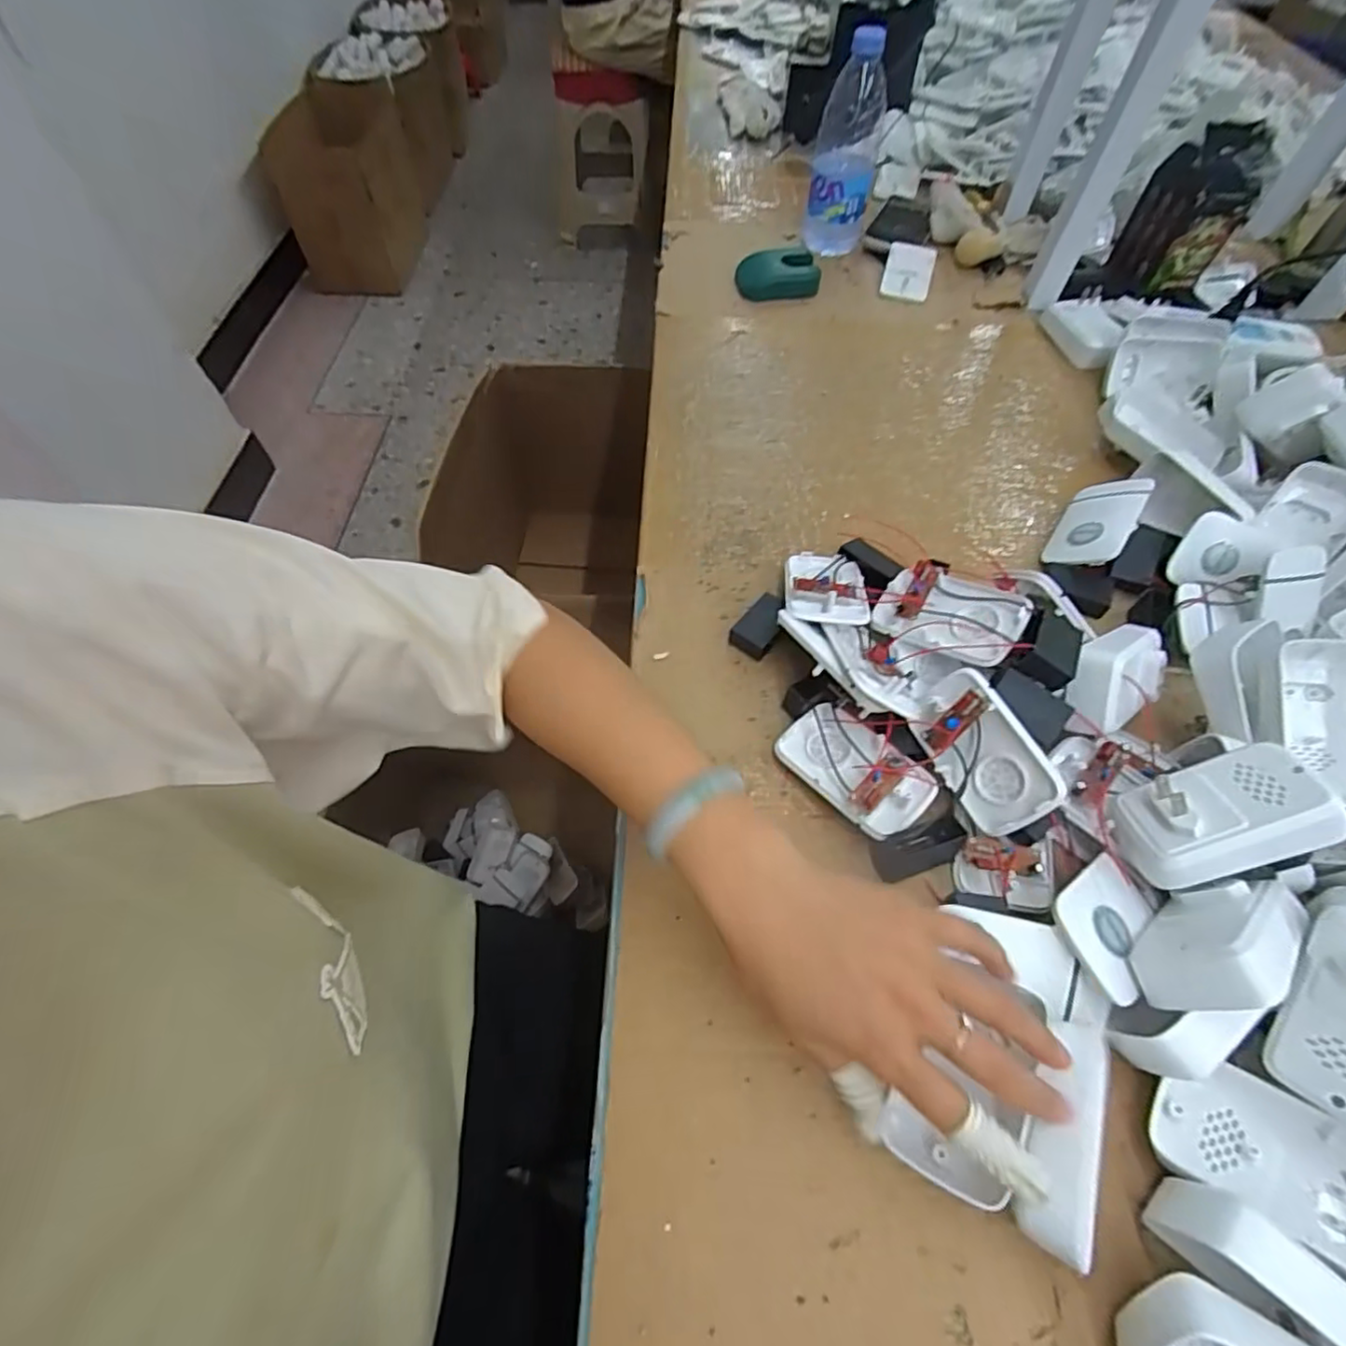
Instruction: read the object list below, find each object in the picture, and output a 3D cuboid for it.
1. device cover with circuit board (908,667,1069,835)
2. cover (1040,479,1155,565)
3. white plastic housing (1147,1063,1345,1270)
[{"bbox_3d":[0.188,0.046,0.390,0.025,0.055,0.095,-8,62,-56],"label":"device cover with circuit board"},{"bbox_3d":[0.341,-0.121,0.513,0.057,0.009,0.094,9,55,50],"label":"cover"},{"bbox_3d":[0.286,0.227,0.295,0.097,0.027,0.057,16,66,44],"label":"white plastic housing"}]

